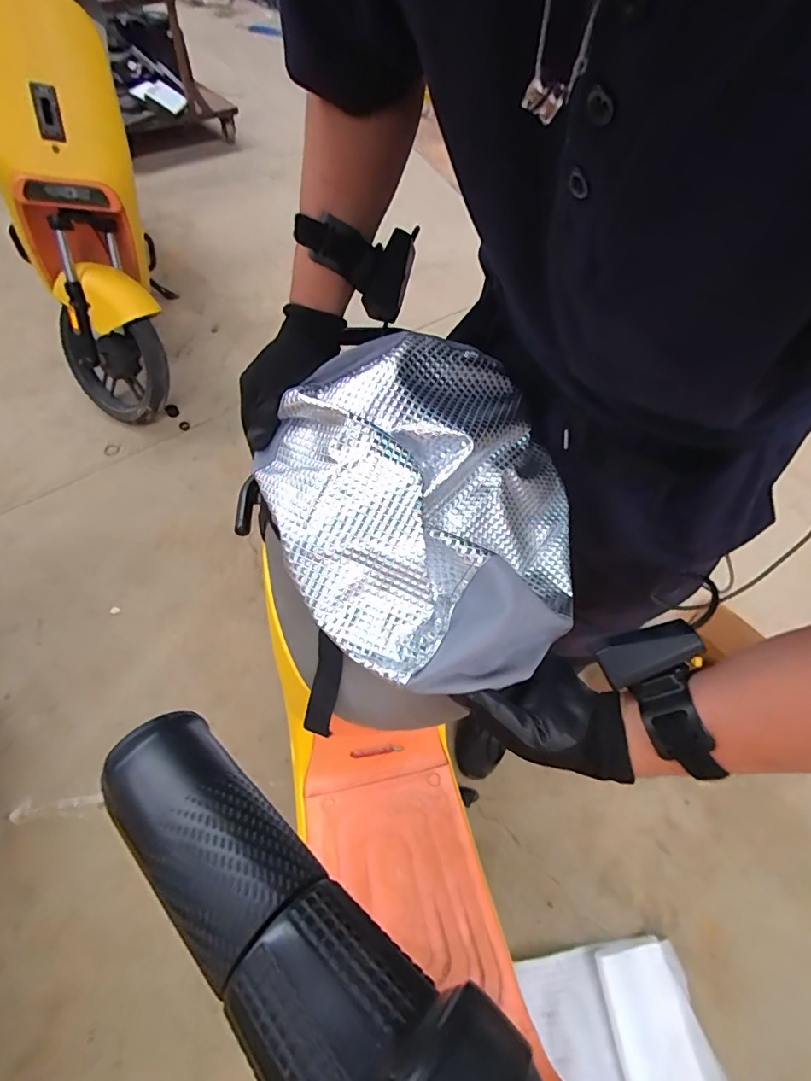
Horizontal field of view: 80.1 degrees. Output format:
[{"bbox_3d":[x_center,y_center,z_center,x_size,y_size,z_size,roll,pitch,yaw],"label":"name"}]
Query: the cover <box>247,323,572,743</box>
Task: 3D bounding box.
[{"bbox_3d":[0.026,-0.028,0.421,0.270,0.110,0.302,-14,80,-4],"label":"cover"}]

